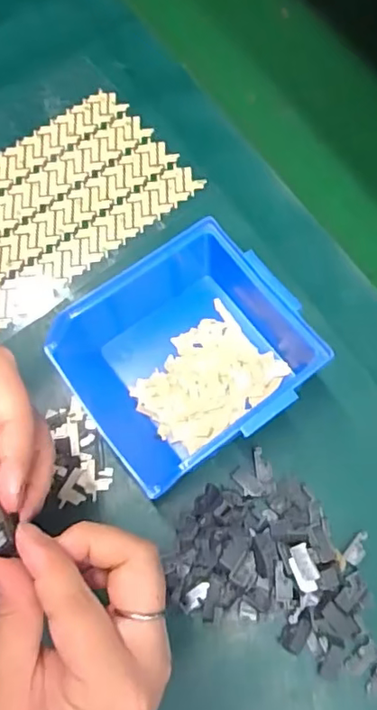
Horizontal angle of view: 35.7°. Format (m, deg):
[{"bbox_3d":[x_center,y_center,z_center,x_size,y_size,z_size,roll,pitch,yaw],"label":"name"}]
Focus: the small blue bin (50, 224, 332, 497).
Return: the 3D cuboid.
[{"bbox_3d":[0.001,0.001,0.376,0.142,0.068,0.132,-34,74,-11],"label":"small blue bin"}]

